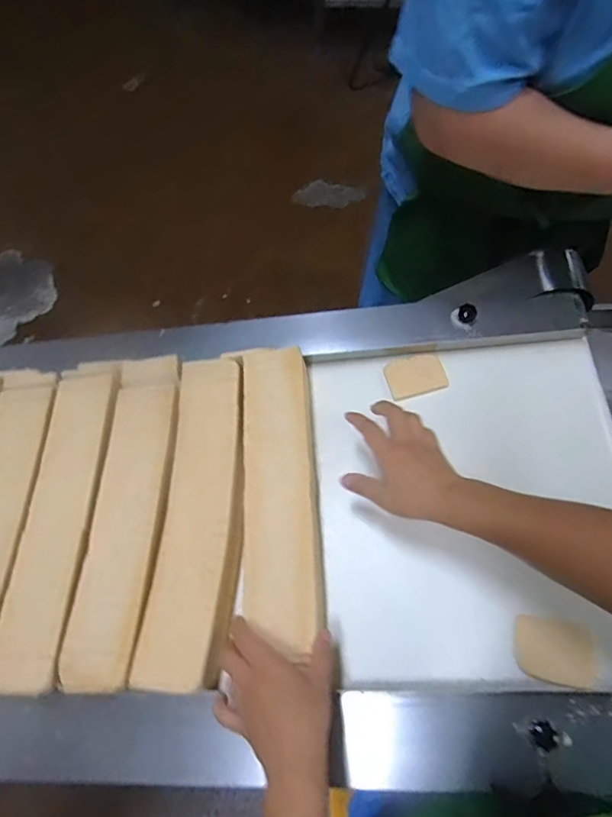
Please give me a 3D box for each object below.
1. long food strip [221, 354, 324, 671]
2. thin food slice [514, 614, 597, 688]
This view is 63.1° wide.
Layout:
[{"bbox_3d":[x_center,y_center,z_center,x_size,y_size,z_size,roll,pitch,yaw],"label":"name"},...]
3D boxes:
[{"bbox_3d":[-0.031,0.081,0.577,0.087,0.032,0.347,-4,63,-1],"label":"long food strip"},{"bbox_3d":[0.247,0.238,0.492,0.075,0.013,0.057,9,64,5],"label":"thin food slice"}]

